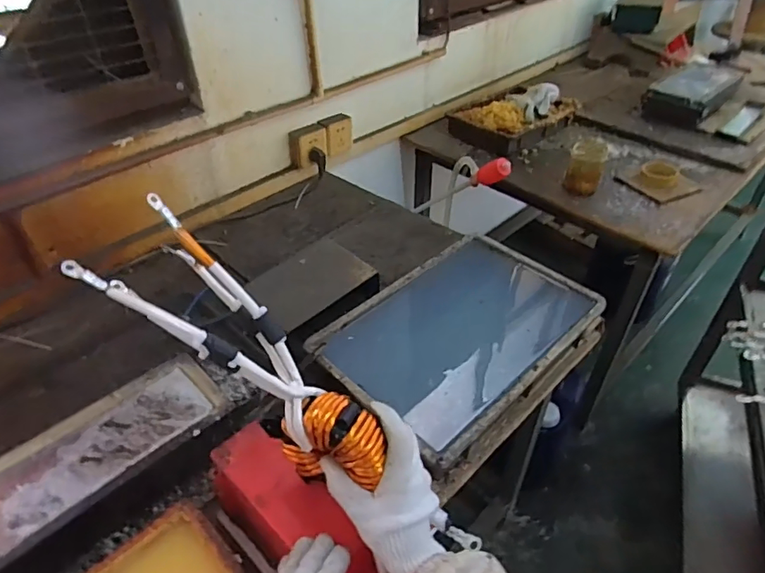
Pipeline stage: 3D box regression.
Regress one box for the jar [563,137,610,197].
[{"bbox_3d":[0.523,-0.307,1.317,0.093,0.121,0.089,13,42,17],"label":"jar"}]

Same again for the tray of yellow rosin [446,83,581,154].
[{"bbox_3d":[0.411,-0.545,1.592,0.388,0.100,0.249,-31,48,-30],"label":"tray of yellow rosin"}]

